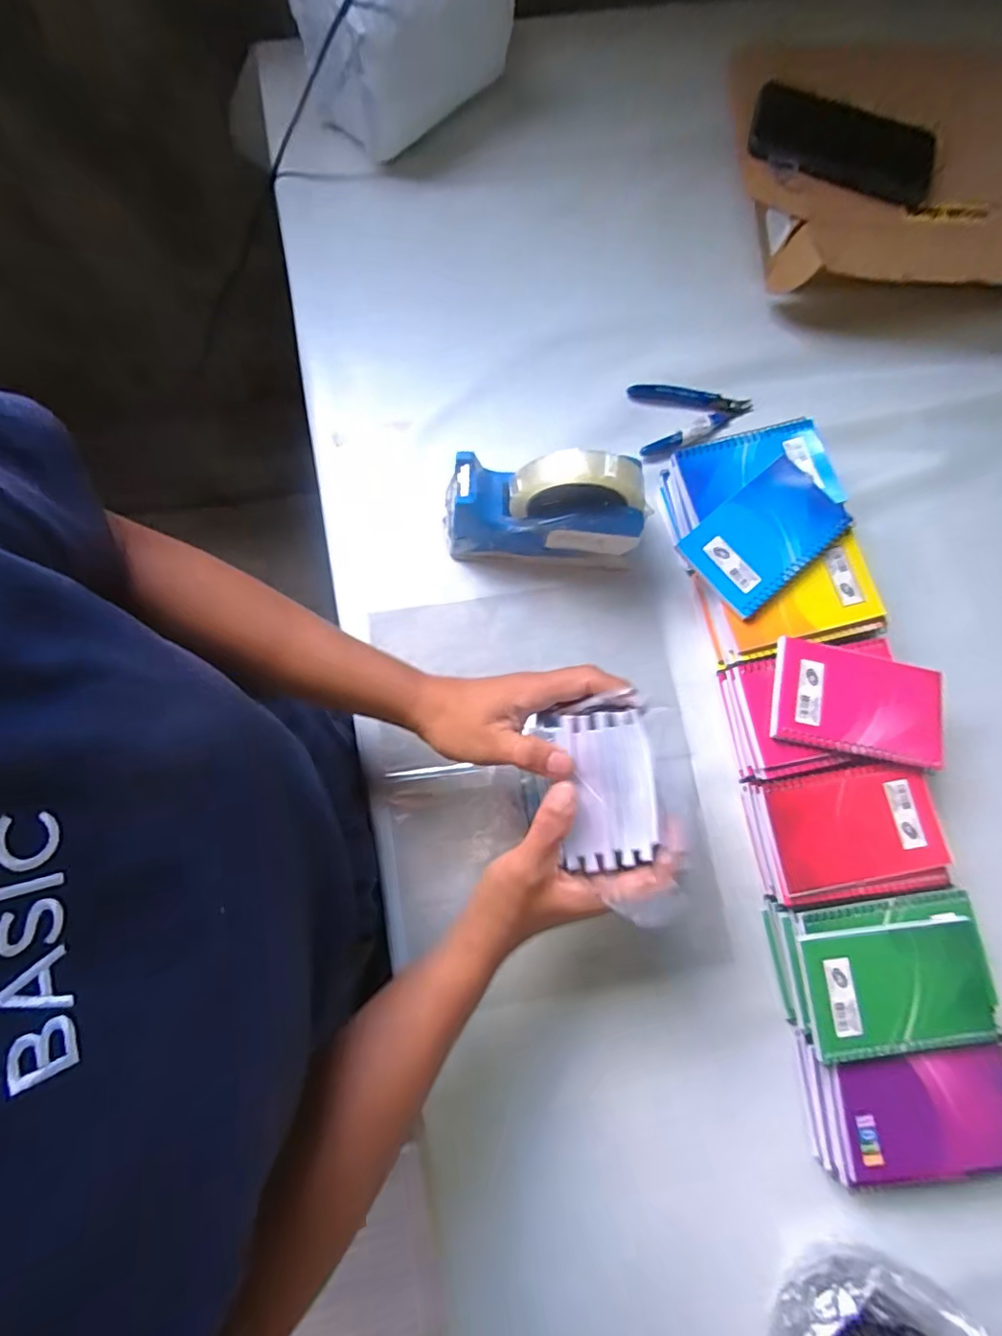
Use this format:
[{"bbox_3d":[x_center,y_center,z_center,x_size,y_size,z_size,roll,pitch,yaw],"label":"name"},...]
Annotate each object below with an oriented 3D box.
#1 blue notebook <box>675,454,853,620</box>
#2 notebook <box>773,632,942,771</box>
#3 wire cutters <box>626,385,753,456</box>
[{"bbox_3d":[0.219,-0.111,0.461,0.133,0.011,0.080,-39,82,-9],"label":"blue notebook"},{"bbox_3d":[0.278,0.028,0.436,0.133,0.009,0.079,13,78,1],"label":"notebook"},{"bbox_3d":[0.180,-0.243,0.530,0.116,0.011,0.068,-14,80,-4],"label":"wire cutters"}]

